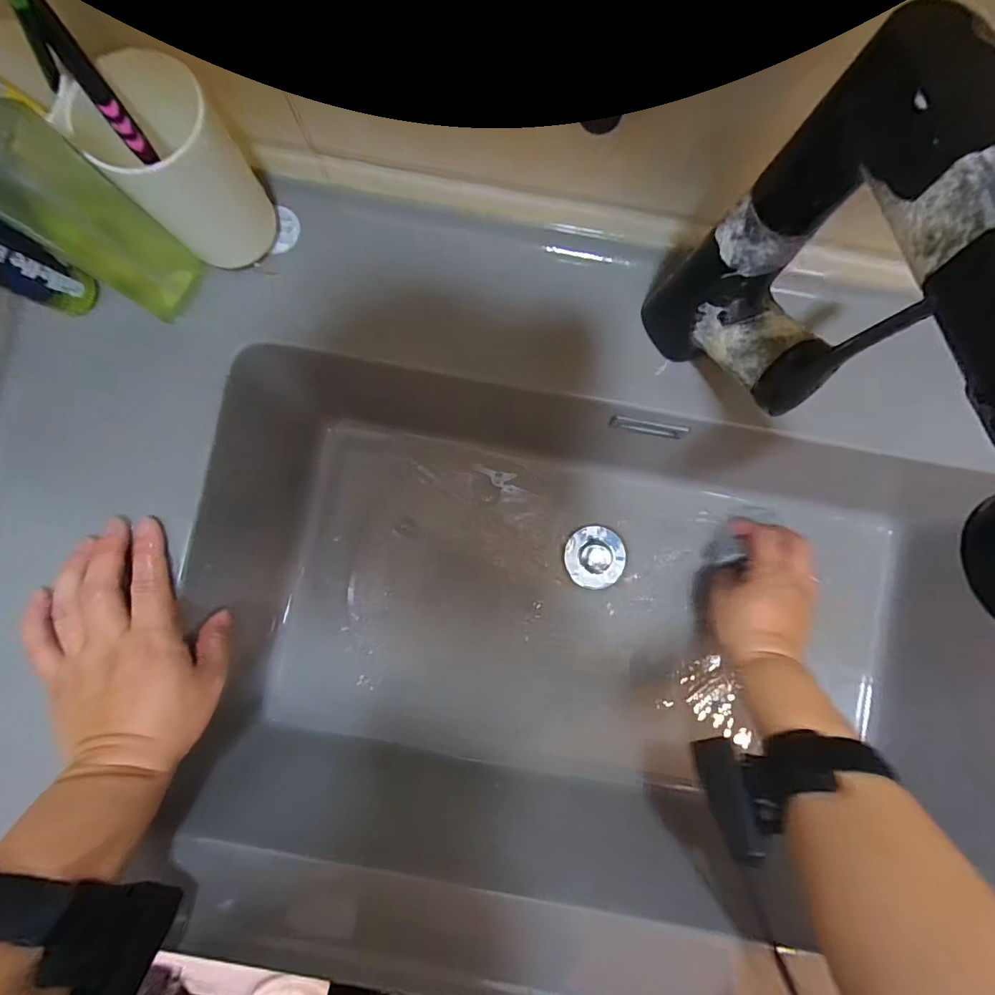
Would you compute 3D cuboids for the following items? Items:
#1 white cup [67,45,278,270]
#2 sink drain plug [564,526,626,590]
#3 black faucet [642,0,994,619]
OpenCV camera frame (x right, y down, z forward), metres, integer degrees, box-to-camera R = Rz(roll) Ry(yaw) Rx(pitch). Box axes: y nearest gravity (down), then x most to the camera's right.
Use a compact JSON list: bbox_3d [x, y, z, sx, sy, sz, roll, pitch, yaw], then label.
[{"bbox_3d":[-0.178,-0.189,0.278,0.062,0.102,0.060,0,85,-2],"label":"white cup"},{"bbox_3d":[0.093,0.057,0.456,0.057,0.004,0.058,0,85,-2],"label":"sink drain plug"},{"bbox_3d":[0.147,-0.056,0.211,0.052,0.214,0.195,-12,86,-3],"label":"black faucet"}]

